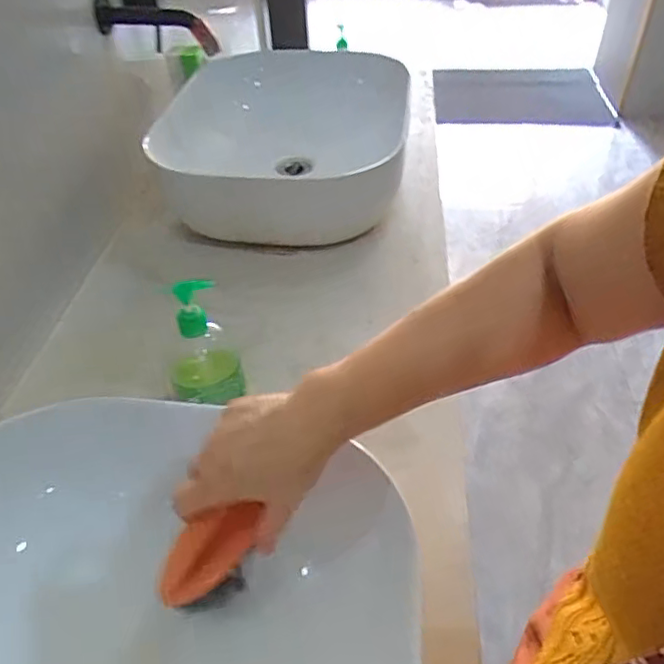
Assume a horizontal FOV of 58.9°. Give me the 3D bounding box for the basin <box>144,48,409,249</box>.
[{"bbox_3d":[-0.062,-0.325,0.998,0.431,0.188,0.401,-2,44,2],"label":"basin"}]

